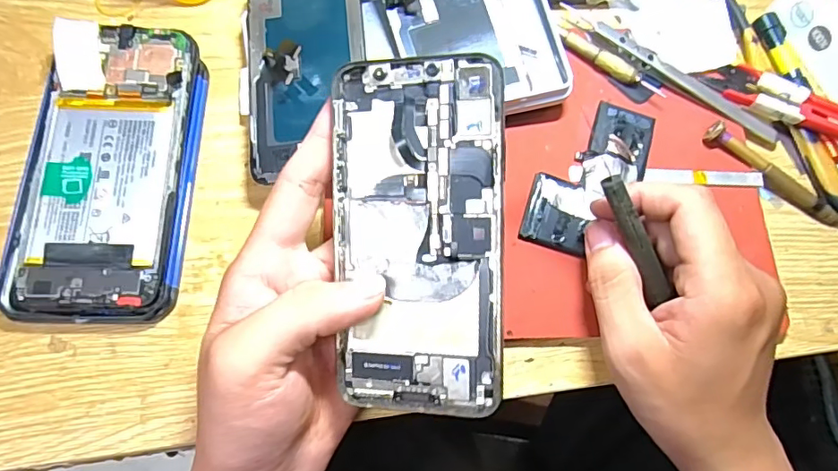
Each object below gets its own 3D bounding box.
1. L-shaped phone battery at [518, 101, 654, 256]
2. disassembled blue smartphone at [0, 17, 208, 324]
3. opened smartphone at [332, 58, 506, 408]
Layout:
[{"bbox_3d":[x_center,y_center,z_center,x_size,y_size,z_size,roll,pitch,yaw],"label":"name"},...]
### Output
[{"bbox_3d":[0.097,-0.034,0.300,0.041,0.008,0.102,40,76,9],"label":"L-shaped phone battery"},{"bbox_3d":[-0.169,-0.037,0.289,0.084,0.017,0.164,2,76,-5],"label":"disassembled blue smartphone"},{"bbox_3d":[0.000,0.001,0.214,0.068,0.006,0.139,0,94,15],"label":"opened smartphone"}]

